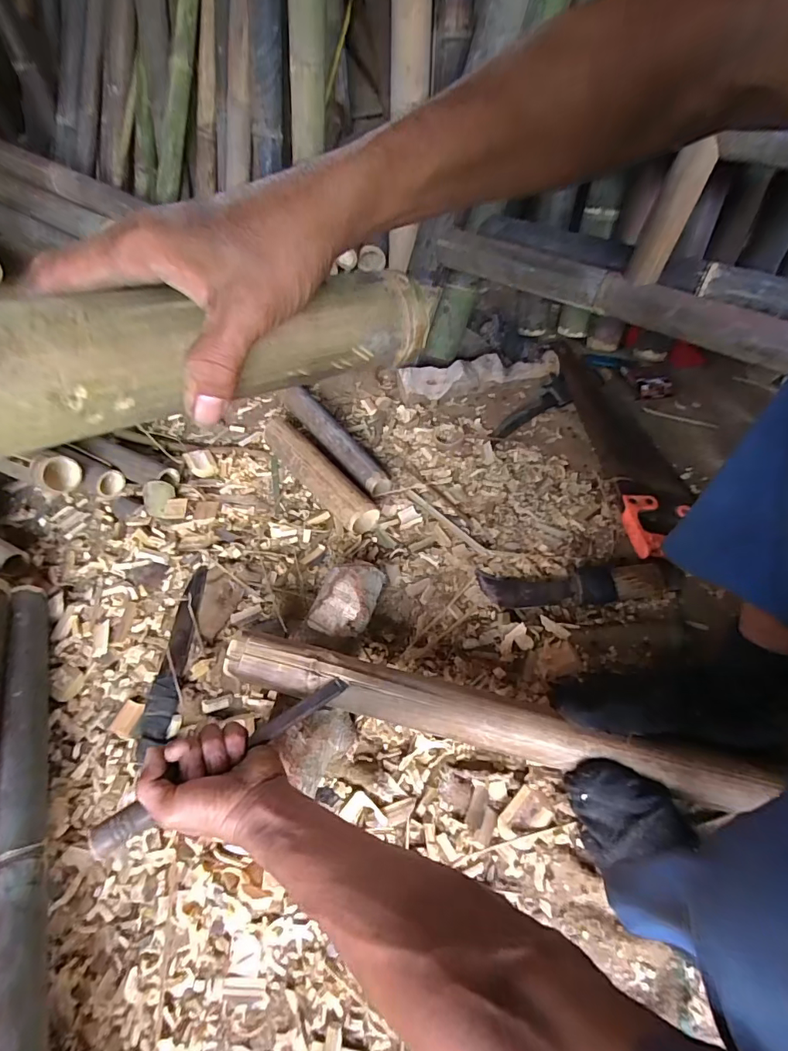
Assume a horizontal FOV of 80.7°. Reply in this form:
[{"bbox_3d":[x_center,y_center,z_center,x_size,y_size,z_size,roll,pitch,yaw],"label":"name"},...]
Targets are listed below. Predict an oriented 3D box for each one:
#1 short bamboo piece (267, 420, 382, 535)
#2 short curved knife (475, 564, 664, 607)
[{"bbox_3d":[-0.121,-0.082,0.748,0.064,0.061,0.251,-35,60,-22],"label":"short bamboo piece"},{"bbox_3d":[0.238,0.077,0.630,0.237,0.035,0.062,-1,53,1],"label":"short curved knife"}]

